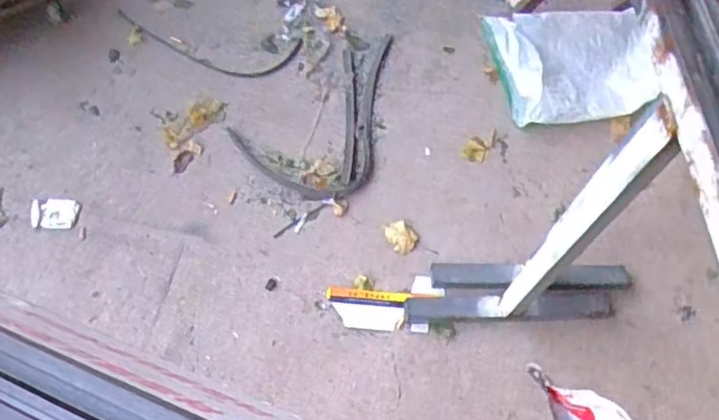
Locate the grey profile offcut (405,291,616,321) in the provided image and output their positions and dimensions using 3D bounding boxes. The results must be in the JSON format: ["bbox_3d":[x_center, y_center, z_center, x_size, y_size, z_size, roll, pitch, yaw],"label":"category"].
[{"bbox_3d":[0.374,0.238,1.531,0.517,0.030,0.060,-1,61,-4],"label":"grey profile offcut"}]

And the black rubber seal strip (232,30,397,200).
[{"bbox_3d":[-0.031,-0.281,1.828,0.405,0.030,0.630,42,66,18],"label":"black rubber seal strip"}]

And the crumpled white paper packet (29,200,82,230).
[{"bbox_3d":[-0.798,0.011,1.620,0.122,0.021,0.075,1,61,-3],"label":"crumpled white paper packet"}]

